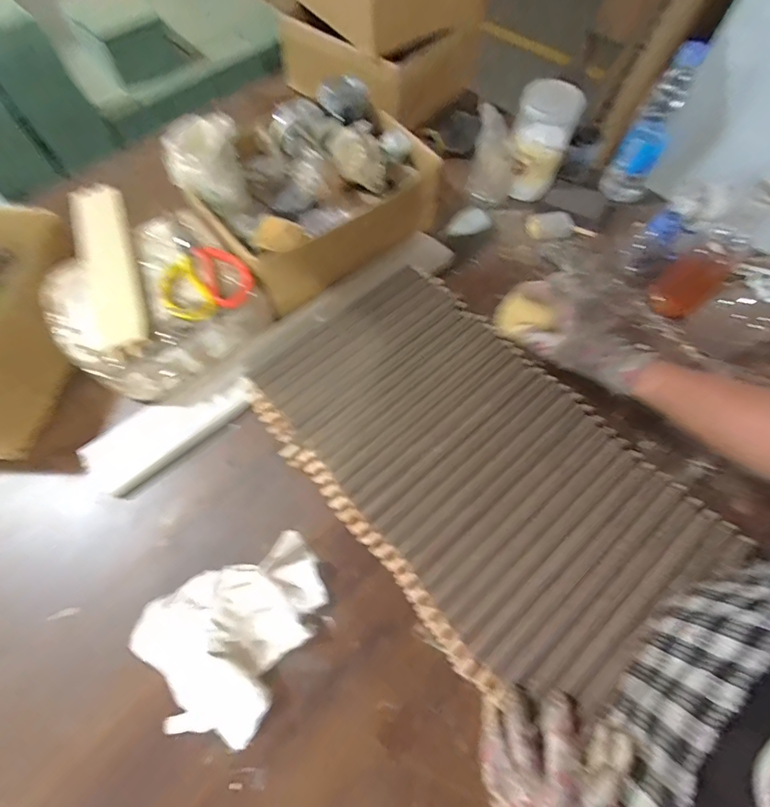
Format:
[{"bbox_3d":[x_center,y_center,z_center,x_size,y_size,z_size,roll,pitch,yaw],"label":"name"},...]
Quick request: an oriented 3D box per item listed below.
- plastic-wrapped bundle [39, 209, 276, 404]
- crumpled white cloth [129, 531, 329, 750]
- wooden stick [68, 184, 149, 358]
[{"bbox_3d":[-0.303,-0.132,0.549,0.228,0.103,0.189,-41,73,-14],"label":"plastic-wrapped bundle"},{"bbox_3d":[-0.148,0.245,0.418,0.194,0.053,0.164,-28,70,-10],"label":"crumpled white cloth"},{"bbox_3d":[-0.359,-0.183,0.516,0.068,0.014,0.296,-22,69,-8],"label":"wooden stick"}]

